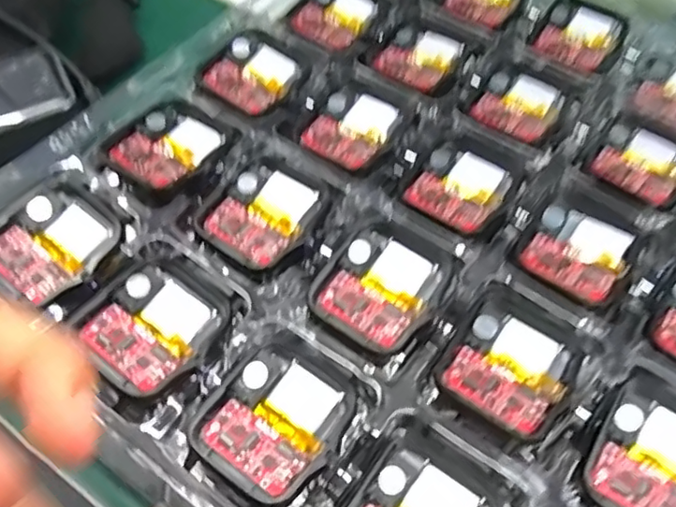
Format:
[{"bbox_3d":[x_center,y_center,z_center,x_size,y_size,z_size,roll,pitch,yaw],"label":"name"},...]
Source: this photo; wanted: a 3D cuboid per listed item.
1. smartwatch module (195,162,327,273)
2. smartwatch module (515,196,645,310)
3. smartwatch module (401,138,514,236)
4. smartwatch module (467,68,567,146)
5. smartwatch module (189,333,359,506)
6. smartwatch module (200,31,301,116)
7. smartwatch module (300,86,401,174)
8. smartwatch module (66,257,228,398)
[{"bbox_3d":[-0.027,-0.015,0.213,0.034,0.007,0.039,31,62,17],"label":"smartwatch module"},{"bbox_3d":[0.085,-0.002,0.210,0.035,0.004,0.039,32,62,18],"label":"smartwatch module"},{"bbox_3d":[0.046,-0.026,0.224,0.034,0.004,0.039,29,61,16],"label":"smartwatch module"},{"bbox_3d":[0.077,-0.062,0.252,0.033,0.004,0.034,29,61,16],"label":"smartwatch module"},{"bbox_3d":[-0.016,0.046,0.174,0.036,0.004,0.046,33,63,18],"label":"smartwatch module"},{"bbox_3d":[-0.034,-0.078,0.253,0.032,0.009,0.040,30,62,17],"label":"smartwatch module"},{"bbox_3d":[0.006,-0.049,0.238,0.031,0.006,0.038,26,61,15],"label":"smartwatch module"},{"bbox_3d":[-0.057,0.021,0.185,0.035,0.006,0.041,30,62,17],"label":"smartwatch module"}]

